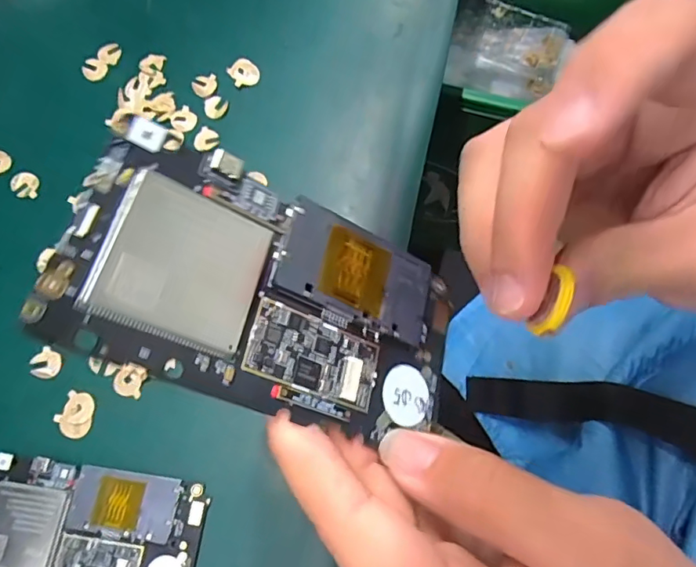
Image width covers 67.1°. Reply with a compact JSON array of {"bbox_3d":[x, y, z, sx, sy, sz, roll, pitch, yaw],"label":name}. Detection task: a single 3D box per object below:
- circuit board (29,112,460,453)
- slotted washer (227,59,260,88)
[{"bbox_3d":[-0.017,0.005,0.157,0.121,0.005,0.065,26,65,-26],"label":"circuit board"},{"bbox_3d":[-0.076,-0.155,0.382,0.020,0.004,0.022,0,72,1],"label":"slotted washer"}]

